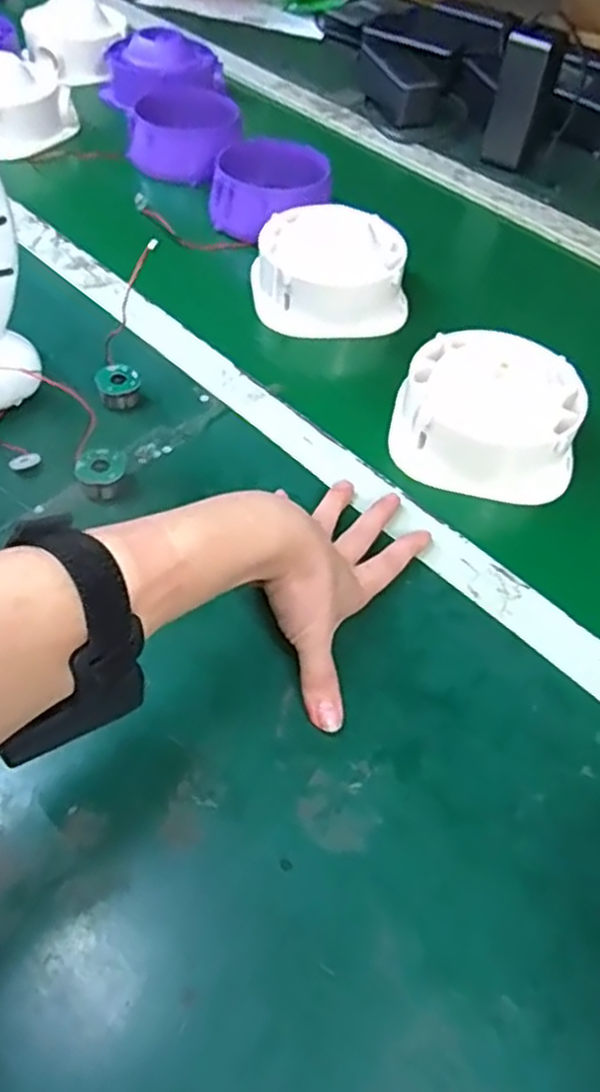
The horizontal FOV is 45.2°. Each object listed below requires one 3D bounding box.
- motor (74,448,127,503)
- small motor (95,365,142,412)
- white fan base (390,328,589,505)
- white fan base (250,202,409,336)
[{"bbox_3d":[-0.131,-0.044,0.486,0.033,0.024,0.035,-13,54,-16],"label":"motor"},{"bbox_3d":[-0.134,-0.118,0.540,0.032,0.021,0.030,-15,54,-17],"label":"small motor"},{"bbox_3d":[0.142,-0.105,0.550,0.140,0.069,0.131,12,52,5],"label":"white fan base"},{"bbox_3d":[0.026,-0.249,0.648,0.134,0.060,0.117,-2,77,7],"label":"white fan base"}]

